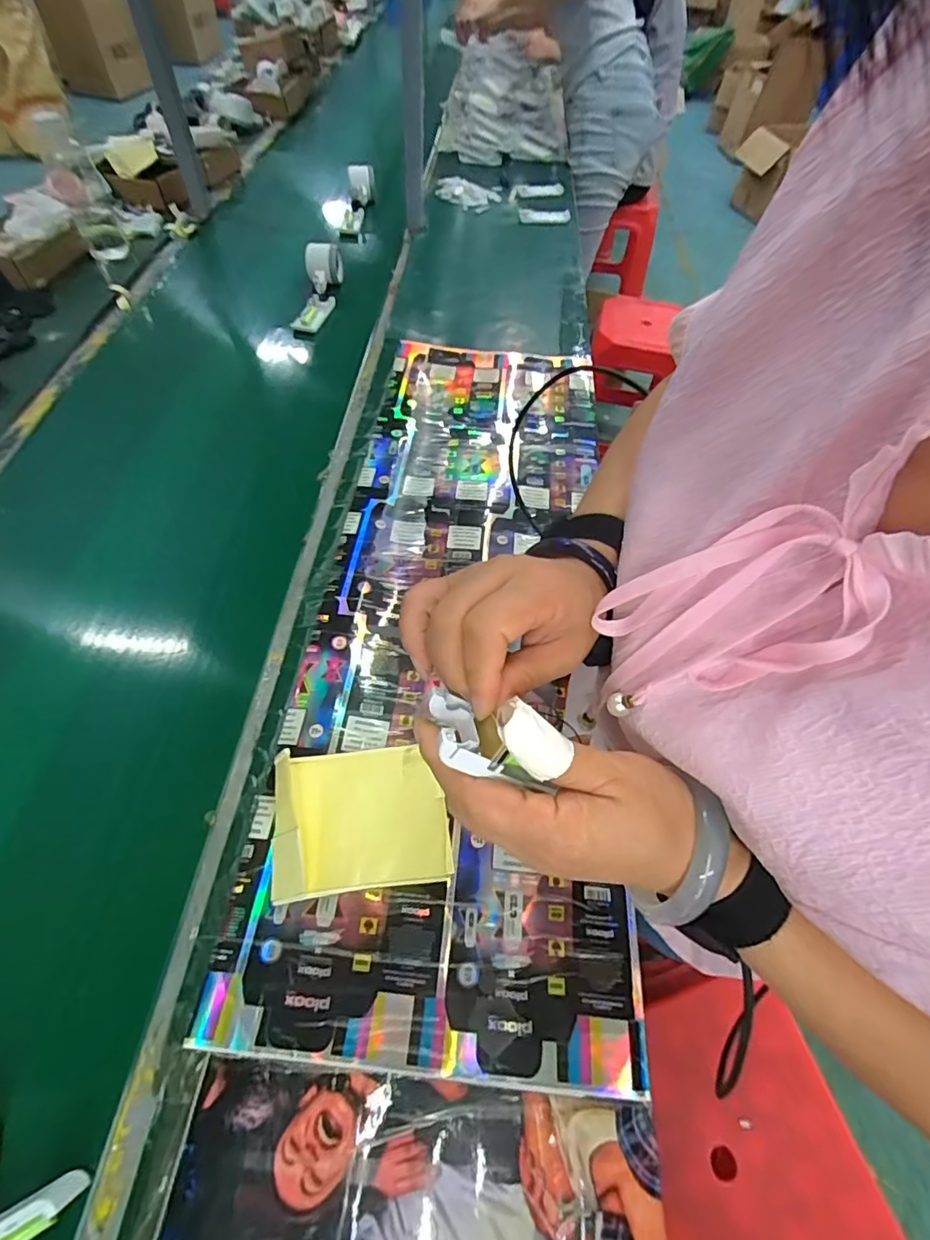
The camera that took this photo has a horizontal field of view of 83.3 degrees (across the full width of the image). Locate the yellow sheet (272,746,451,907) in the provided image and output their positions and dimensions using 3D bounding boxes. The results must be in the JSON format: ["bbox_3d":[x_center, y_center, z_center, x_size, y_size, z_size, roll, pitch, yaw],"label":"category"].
[{"bbox_3d":[-0.086,0.162,0.432,0.137,0.029,0.109,-6,58,-6],"label":"yellow sheet"}]

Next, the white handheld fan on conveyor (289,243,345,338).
[{"bbox_3d":[-0.249,-0.564,0.878,0.043,0.065,0.195,5,57,1],"label":"white handheld fan on conveyor"}]

